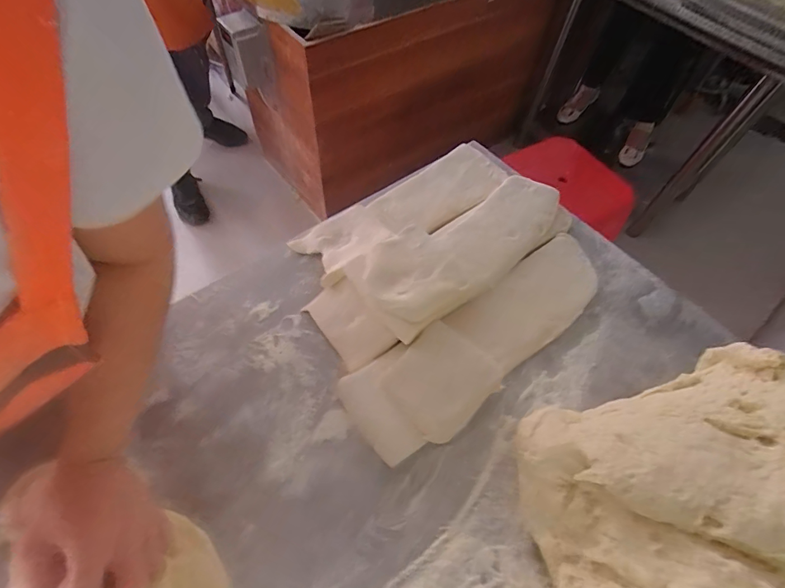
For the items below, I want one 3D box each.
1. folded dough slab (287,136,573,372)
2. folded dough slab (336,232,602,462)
[{"bbox_3d":[0.055,-0.097,0.581,0.418,0.081,0.234,-35,66,-22],"label":"folded dough slab"},{"bbox_3d":[0.130,0.048,0.520,0.402,0.043,0.120,-31,65,-20],"label":"folded dough slab"}]

